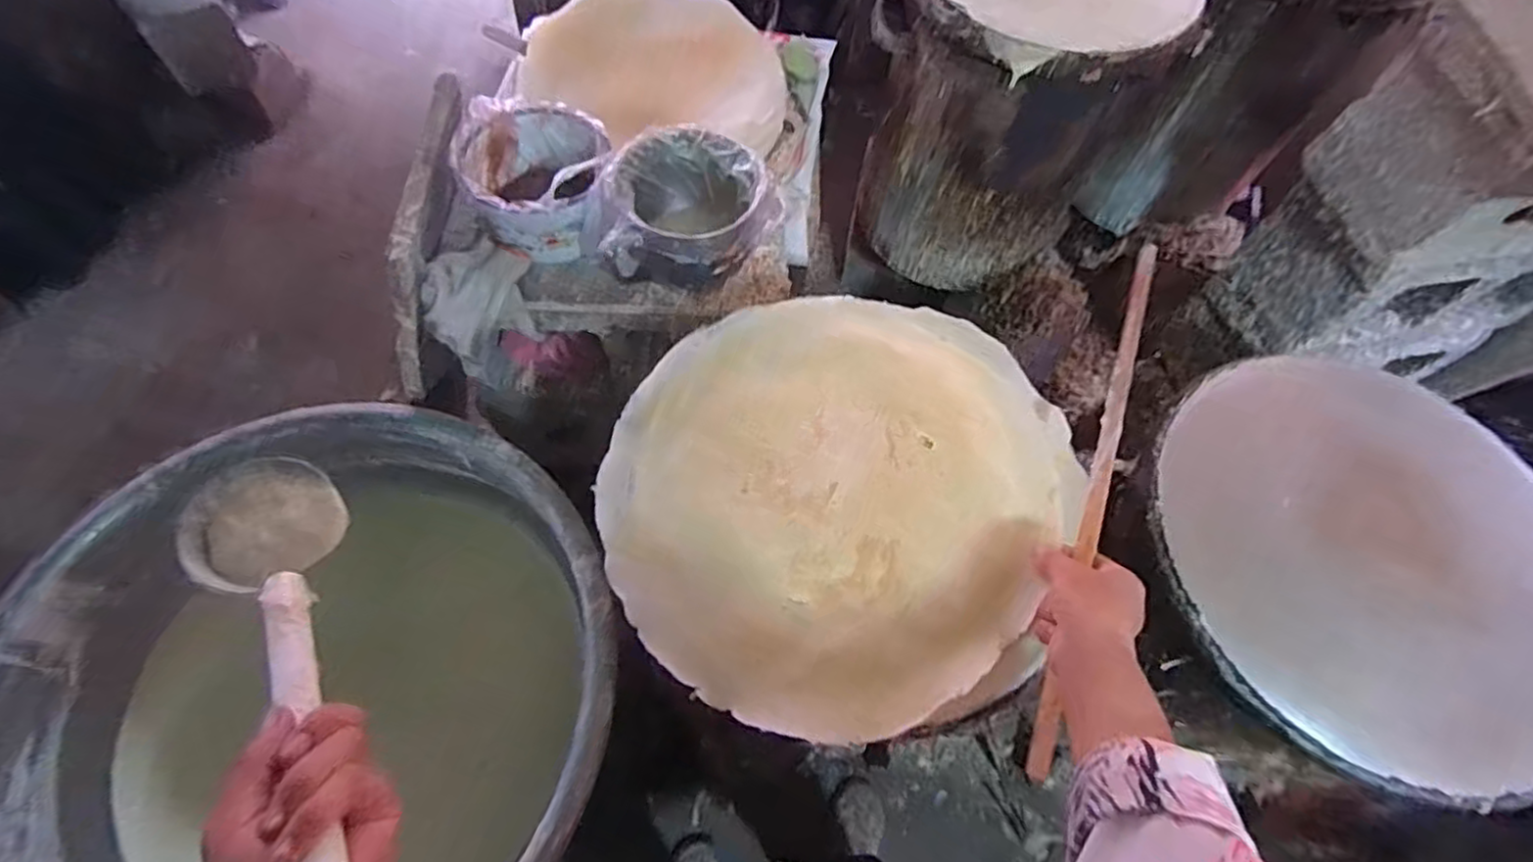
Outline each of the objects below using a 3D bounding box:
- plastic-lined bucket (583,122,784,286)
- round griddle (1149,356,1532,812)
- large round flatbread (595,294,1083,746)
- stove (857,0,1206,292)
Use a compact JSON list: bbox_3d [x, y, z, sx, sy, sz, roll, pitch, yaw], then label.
[{"bbox_3d":[-0.088,-0.218,0.694,0.182,0.101,0.147,-39,72,-20],"label":"plastic-lined bucket"},{"bbox_3d":[0.523,0.107,0.583,0.355,0.048,0.352,1,64,-3],"label":"round griddle"},{"bbox_3d":[0.060,0.036,0.567,0.347,0.018,0.385,35,67,13],"label":"large round flatbread"},{"bbox_3d":[0.377,-0.518,1.098,0.356,0.465,0.371,-41,73,-20],"label":"stove"}]

